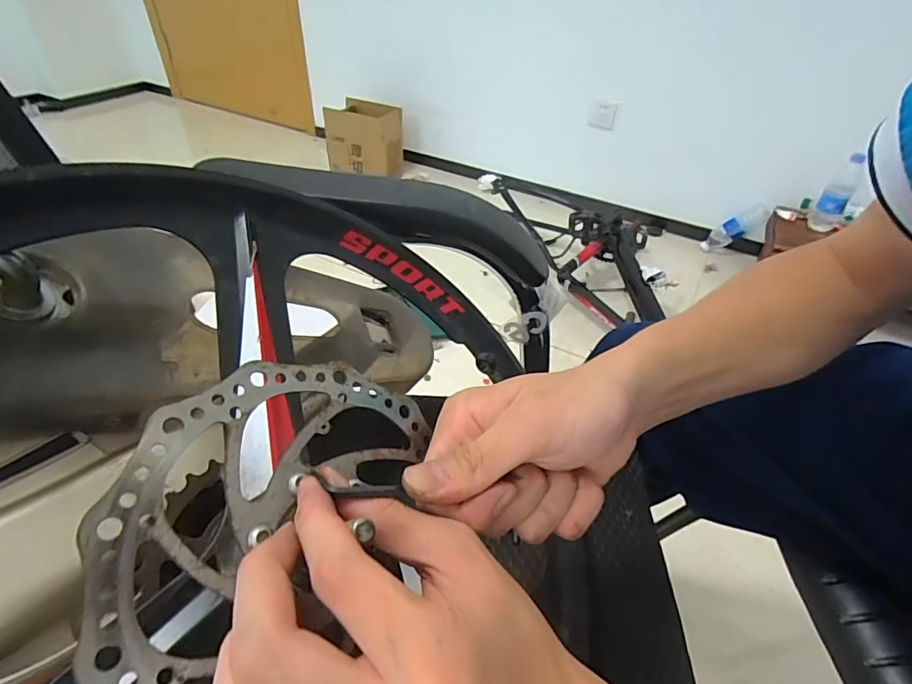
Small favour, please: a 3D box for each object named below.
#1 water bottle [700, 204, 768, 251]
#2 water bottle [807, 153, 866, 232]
[{"bbox_3d":[0.901,-0.369,1.575,0.210,0.061,0.056,-33,33,26],"label":"water bottle"},{"bbox_3d":[1.033,-0.393,1.319,0.073,0.185,0.067,31,49,28],"label":"water bottle"}]

